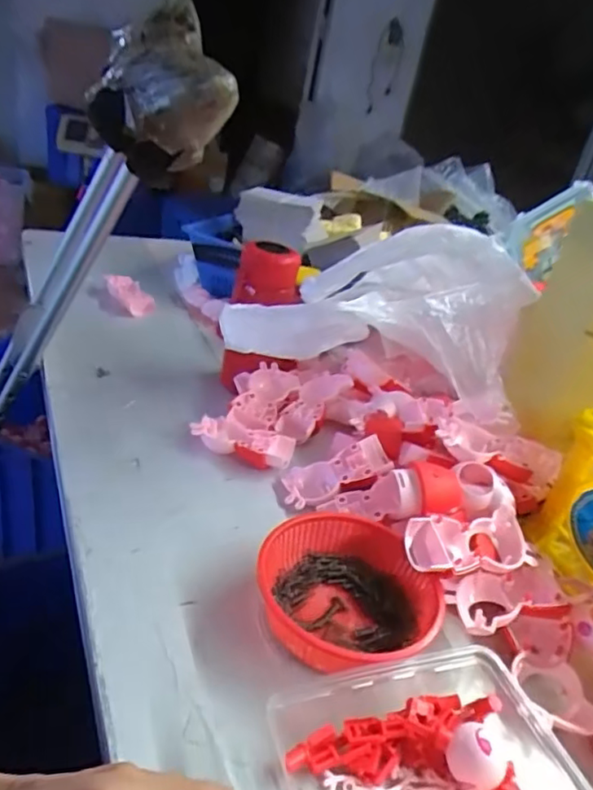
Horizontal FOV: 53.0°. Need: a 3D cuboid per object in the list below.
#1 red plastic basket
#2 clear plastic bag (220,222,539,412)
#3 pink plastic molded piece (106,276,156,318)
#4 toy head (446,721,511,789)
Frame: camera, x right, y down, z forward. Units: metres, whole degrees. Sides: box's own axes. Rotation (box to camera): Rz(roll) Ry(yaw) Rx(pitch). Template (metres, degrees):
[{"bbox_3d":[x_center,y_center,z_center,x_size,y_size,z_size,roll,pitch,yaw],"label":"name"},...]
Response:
[{"bbox_3d":[0.040,0.148,0.449,0.138,0.044,0.137,9,29,-5],"label":"red plastic basket"},{"bbox_3d":[0.073,-0.087,0.603,0.283,0.140,0.133,6,29,-11],"label":"clear plastic bag"},{"bbox_3d":[-0.247,-0.150,0.895,0.051,0.022,0.097,-20,52,-34],"label":"pink plastic molded piece"},{"bbox_3d":[0.106,0.210,0.345,0.034,0.032,0.028,27,32,25],"label":"toy head"}]

